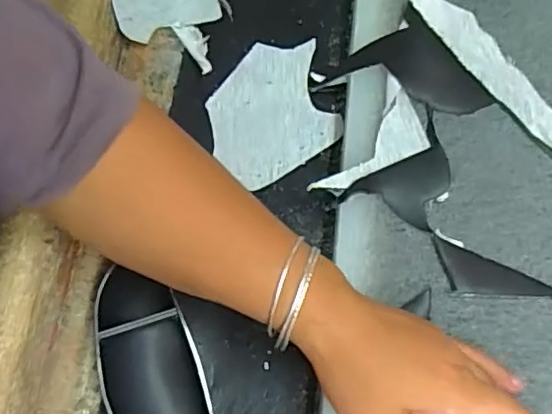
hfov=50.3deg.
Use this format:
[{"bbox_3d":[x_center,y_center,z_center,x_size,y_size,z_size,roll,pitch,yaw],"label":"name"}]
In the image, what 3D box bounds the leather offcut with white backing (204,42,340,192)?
[{"bbox_3d":[-0.003,-0.080,0.491,0.118,0.011,0.105,-37,73,-13],"label":"leather offcut with white backing"}]

